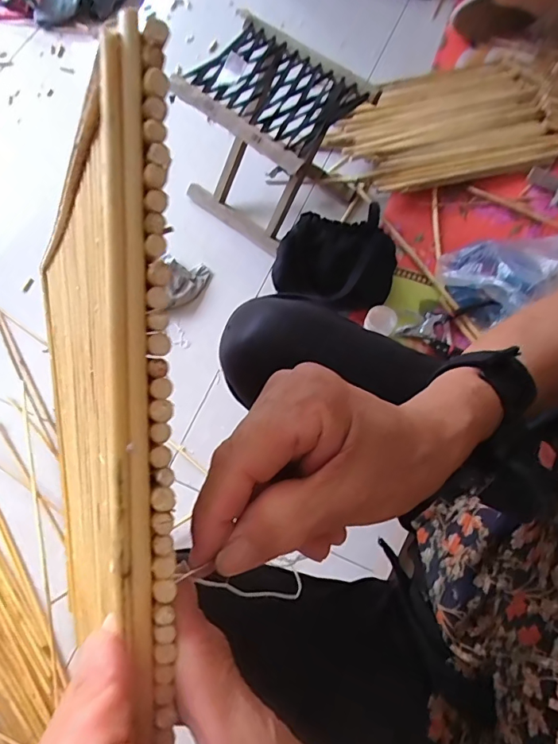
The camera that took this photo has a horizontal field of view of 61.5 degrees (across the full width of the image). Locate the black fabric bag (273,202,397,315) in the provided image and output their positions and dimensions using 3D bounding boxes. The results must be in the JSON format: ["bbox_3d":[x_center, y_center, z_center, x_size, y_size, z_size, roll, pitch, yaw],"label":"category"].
[{"bbox_3d":[0.108,-0.203,0.894,0.224,0.172,0.140,14,70,5],"label":"black fabric bag"}]

